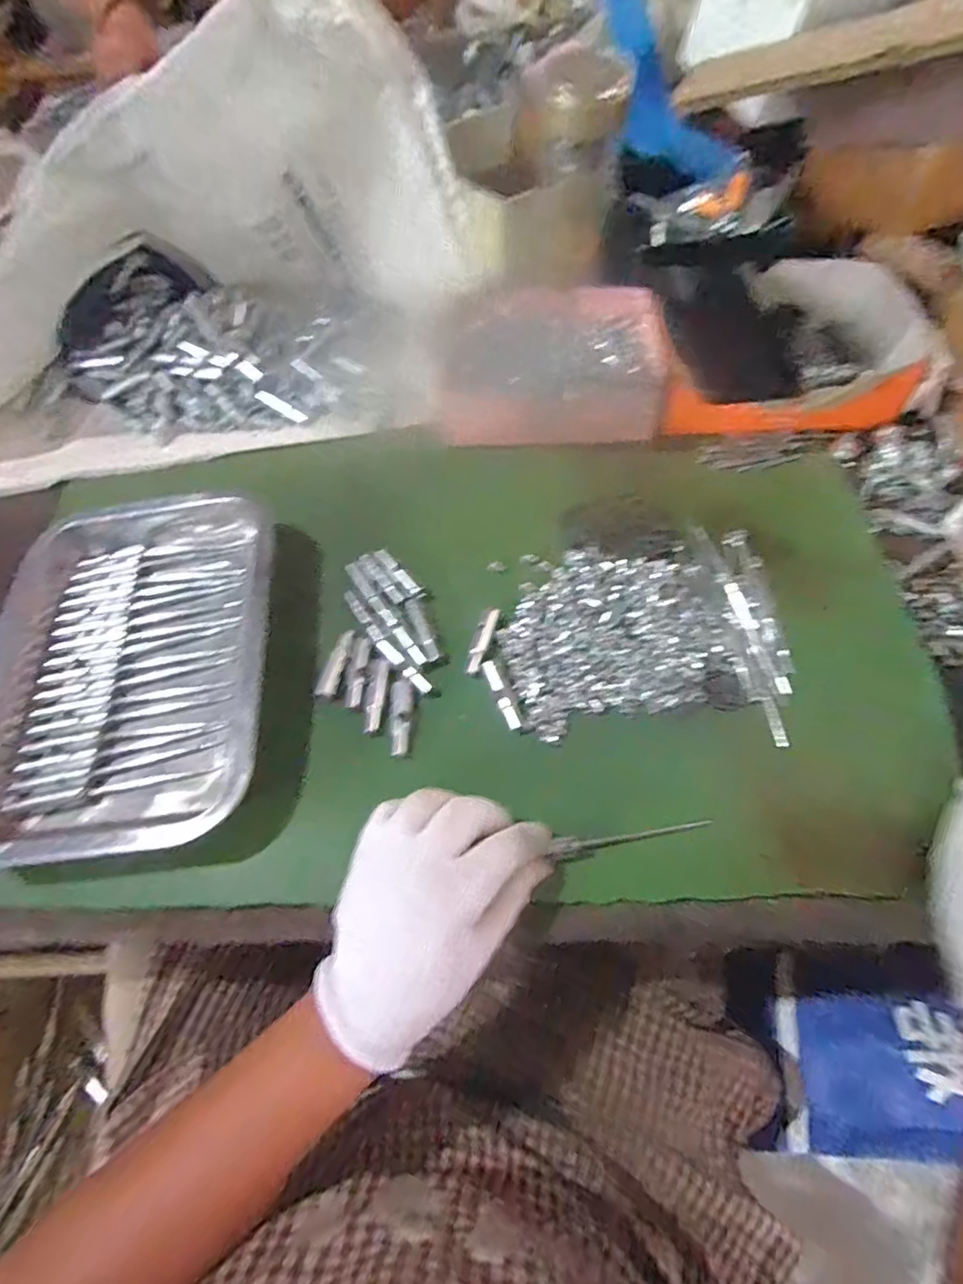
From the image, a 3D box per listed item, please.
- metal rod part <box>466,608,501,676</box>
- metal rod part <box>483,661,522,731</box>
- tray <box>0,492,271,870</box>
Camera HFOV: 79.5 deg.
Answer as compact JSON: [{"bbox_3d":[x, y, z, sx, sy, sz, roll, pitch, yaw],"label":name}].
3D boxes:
[{"bbox_3d":[0.001,-0.002,0.400,0.010,0.004,0.051,17,65,11],"label":"metal rod part"},{"bbox_3d":[0.013,0.033,0.379,0.009,0.004,0.050,-21,63,-8],"label":"metal rod part"},{"bbox_3d":[-0.239,0.006,0.393,0.196,0.036,0.271,-6,62,0],"label":"tray"}]

